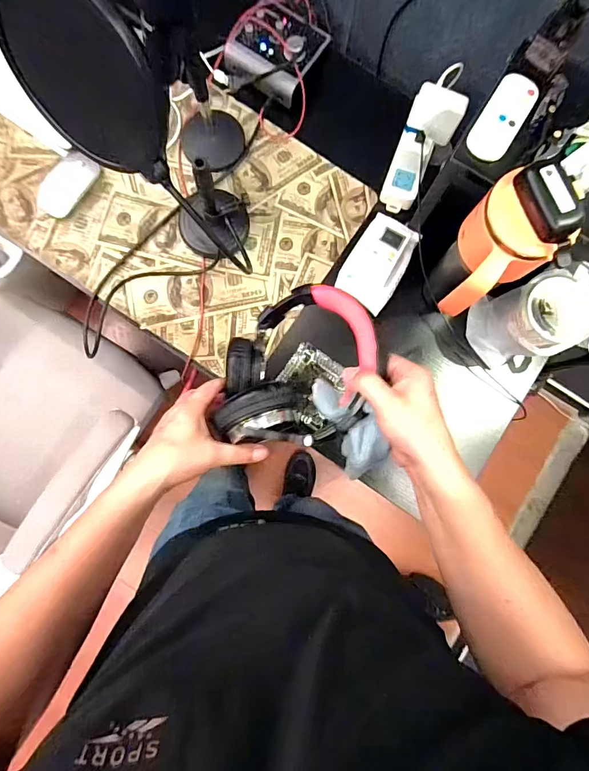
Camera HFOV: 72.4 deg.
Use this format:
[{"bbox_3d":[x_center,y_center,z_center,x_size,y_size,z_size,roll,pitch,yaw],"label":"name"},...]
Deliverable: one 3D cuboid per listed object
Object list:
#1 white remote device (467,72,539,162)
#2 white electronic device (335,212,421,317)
[{"bbox_3d":[0.255,-0.329,0.490,0.050,0.014,0.116,30,83,1],"label":"white remote device"},{"bbox_3d":[0.132,-0.191,0.635,0.087,0.055,0.149,31,83,1],"label":"white electronic device"}]

